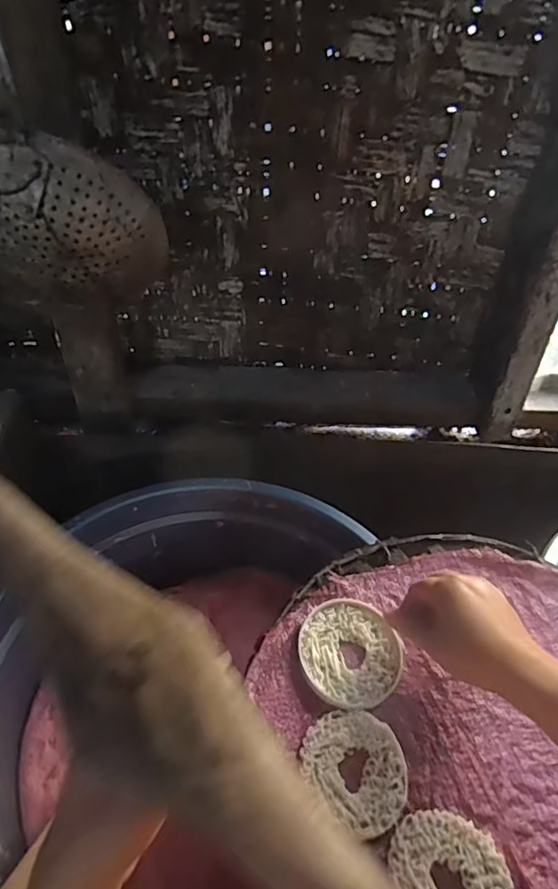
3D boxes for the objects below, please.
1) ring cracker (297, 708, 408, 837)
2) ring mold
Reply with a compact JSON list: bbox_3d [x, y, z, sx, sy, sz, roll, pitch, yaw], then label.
[{"bbox_3d":[0.058,0.233,0.401,0.070,0.005,0.079,-26,52,-26],"label":"ring cracker"},{"bbox_3d":[0.058,0.171,0.459,0.086,0.011,0.092,2,45,-2],"label":"ring mold"}]

